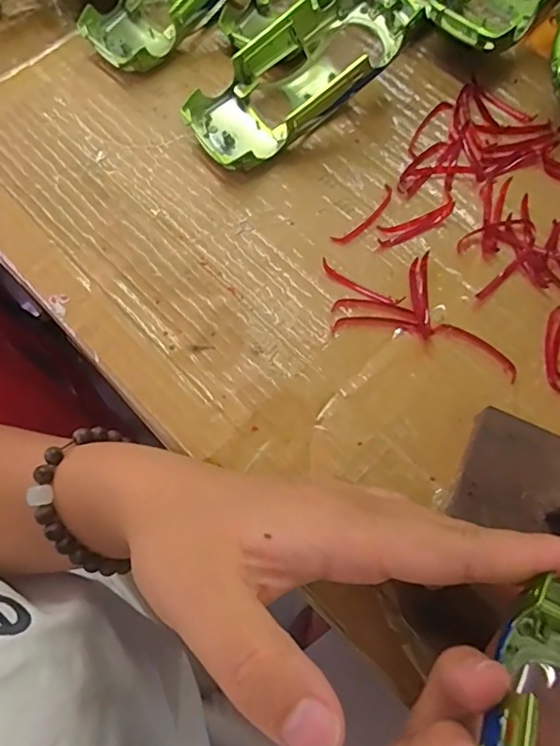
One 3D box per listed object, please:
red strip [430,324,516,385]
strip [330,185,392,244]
[{"bbox_3d":[0.095,-0.012,0.256,0.044,0.004,0.012,33,73,12],"label":"red strip"},{"bbox_3d":[0.045,-0.083,0.282,0.010,0.004,0.046,41,75,14],"label":"strip"}]

